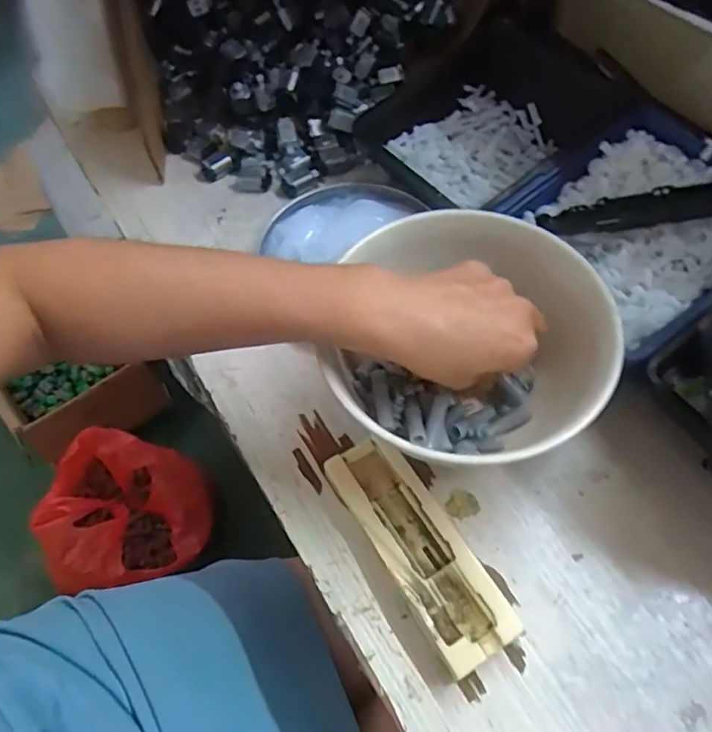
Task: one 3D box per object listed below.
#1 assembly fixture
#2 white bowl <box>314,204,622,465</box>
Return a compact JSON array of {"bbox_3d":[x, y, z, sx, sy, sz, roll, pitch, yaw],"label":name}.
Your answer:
[{"bbox_3d":[0.035,0.104,0.343,0.044,0.026,0.136,-30,63,-13],"label":"assembly fixture"},{"bbox_3d":[0.066,-0.014,0.356,0.156,0.072,0.145,-2,60,3],"label":"white bowl"}]

